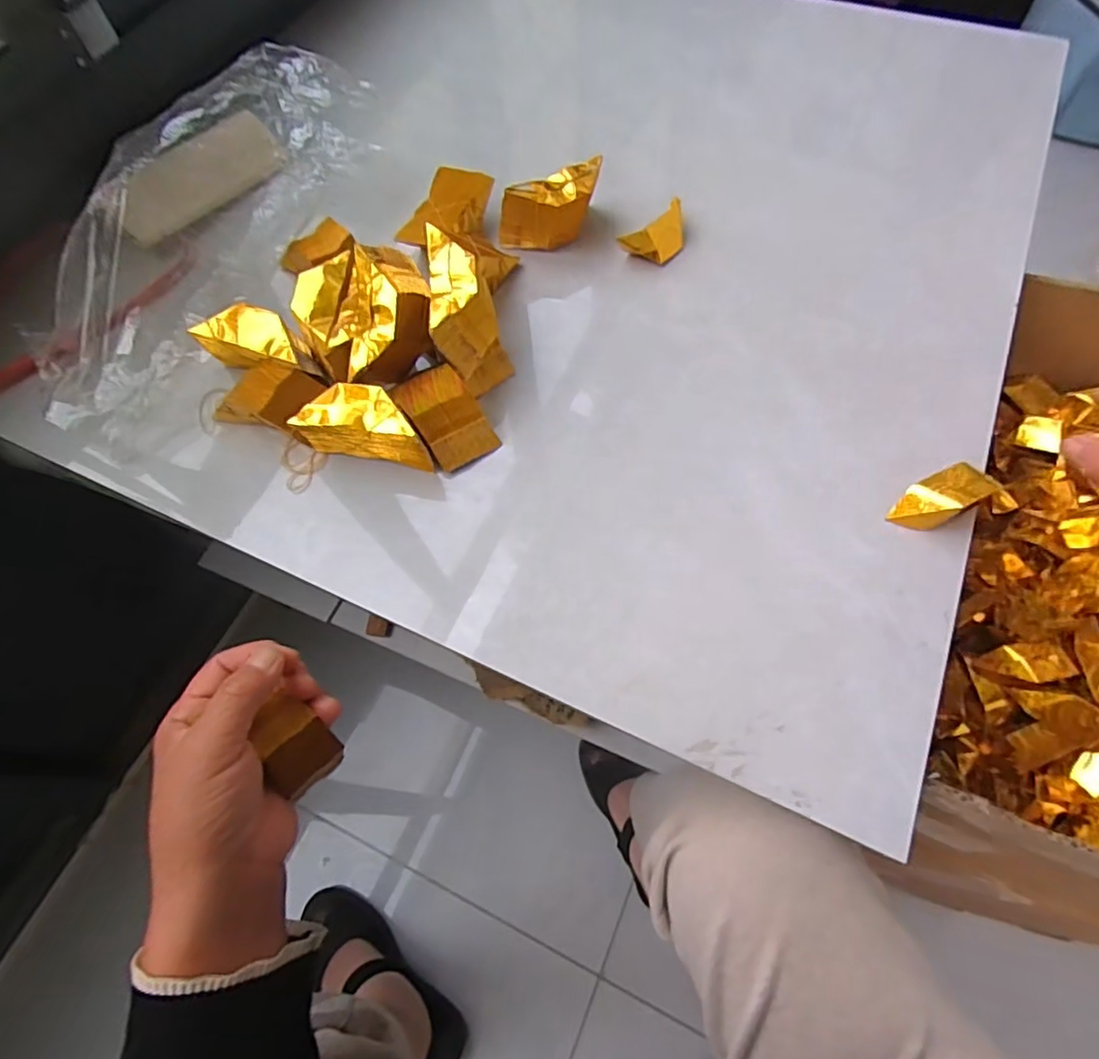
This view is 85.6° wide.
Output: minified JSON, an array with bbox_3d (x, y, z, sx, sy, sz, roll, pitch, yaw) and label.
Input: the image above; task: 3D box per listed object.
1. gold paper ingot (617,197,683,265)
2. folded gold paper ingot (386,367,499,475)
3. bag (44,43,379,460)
[{"bbox_3d":[0.089,-0.239,0.485,0.062,0.024,0.030,-36,68,-13],"label":"gold paper ingot"},{"bbox_3d":[-0.072,-0.078,0.407,0.045,0.035,0.066,-37,69,-13],"label":"folded gold paper ingot"},{"bbox_3d":[-0.264,-0.227,0.462,0.129,0.098,0.360,13,67,9],"label":"bag"}]

